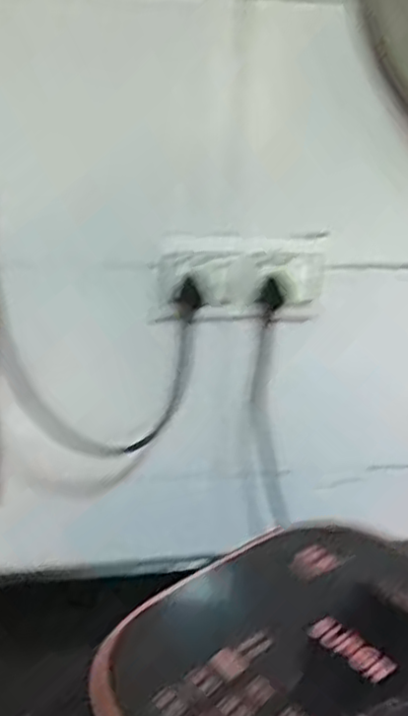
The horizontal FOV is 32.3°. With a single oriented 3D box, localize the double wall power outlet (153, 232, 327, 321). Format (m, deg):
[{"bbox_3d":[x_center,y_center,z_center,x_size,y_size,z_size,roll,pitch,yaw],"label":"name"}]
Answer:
[{"bbox_3d":[0.036,-0.079,0.693,0.164,0.082,0.020,0,23,-7],"label":"double wall power outlet"}]

